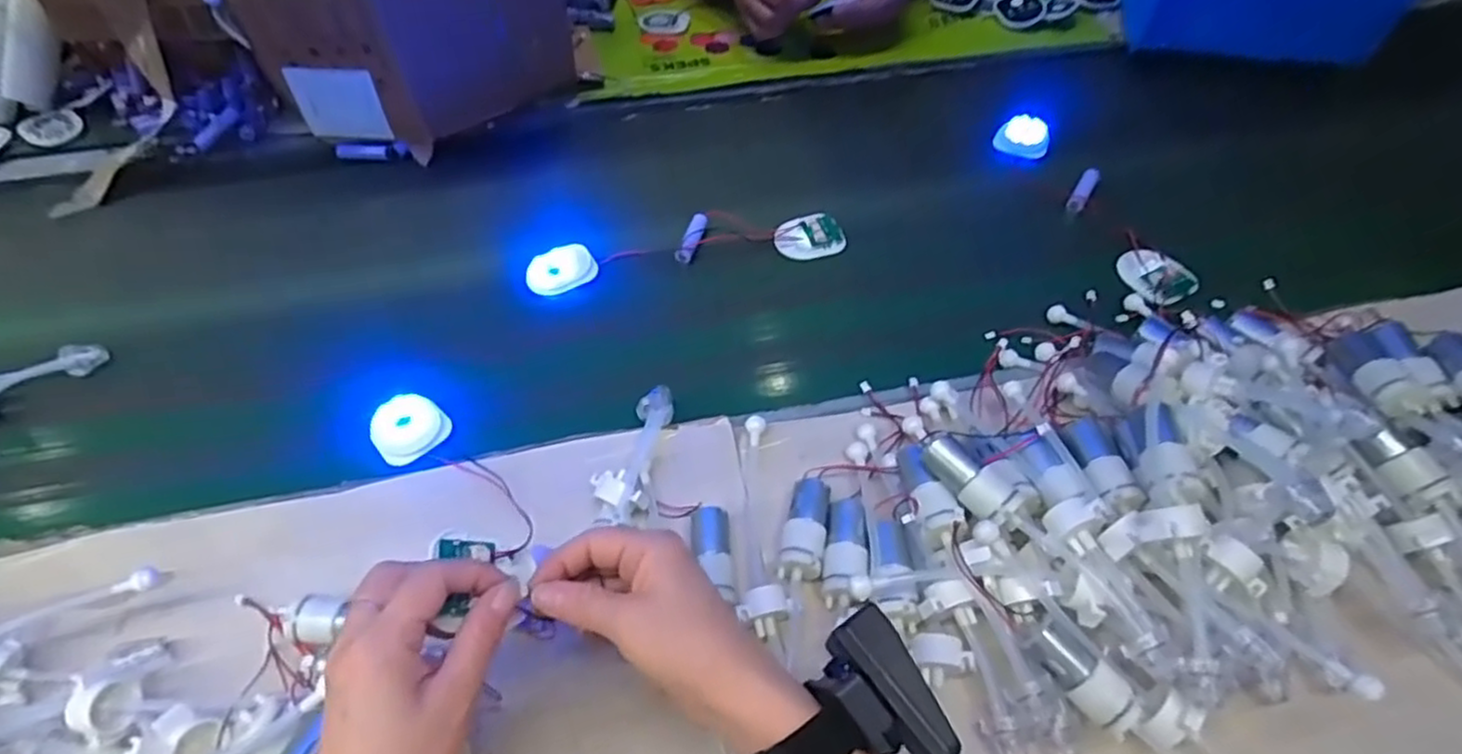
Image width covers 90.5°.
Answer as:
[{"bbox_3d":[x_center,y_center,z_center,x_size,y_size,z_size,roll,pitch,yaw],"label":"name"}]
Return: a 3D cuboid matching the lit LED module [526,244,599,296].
[{"bbox_3d":[-0.142,-0.090,0.609,0.058,0.014,0.044,-6,54,-5],"label":"lit LED module"}]

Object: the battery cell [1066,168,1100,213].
[{"bbox_3d":[0.319,-0.169,0.655,0.015,0.011,0.055,29,59,20],"label":"battery cell"}]

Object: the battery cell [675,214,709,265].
[{"bbox_3d":[-0.033,-0.121,0.626,0.016,0.011,0.049,15,55,12],"label":"battery cell"}]

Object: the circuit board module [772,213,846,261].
[{"bbox_3d":[0.068,-0.122,0.627,0.060,0.011,0.040,-7,54,-5],"label":"circuit board module"}]

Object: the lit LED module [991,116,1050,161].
[{"bbox_3d":[0.285,-0.235,0.707,0.049,0.016,0.053,22,57,15],"label":"lit LED module"}]

